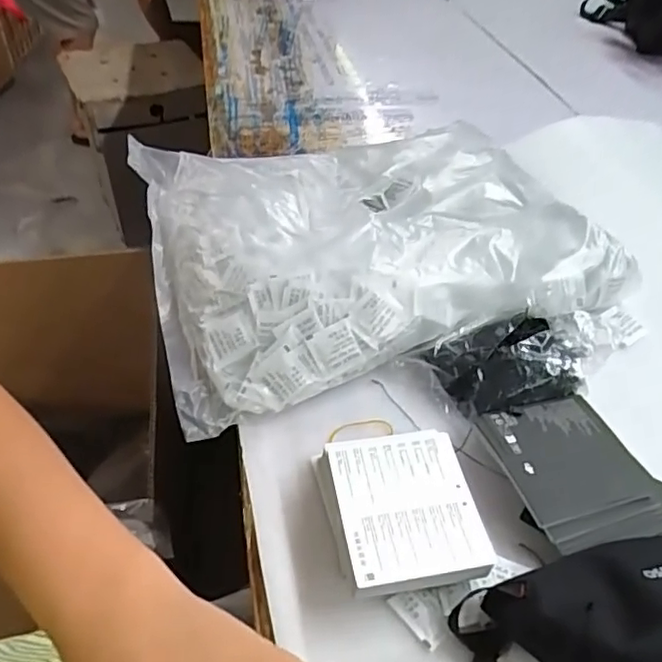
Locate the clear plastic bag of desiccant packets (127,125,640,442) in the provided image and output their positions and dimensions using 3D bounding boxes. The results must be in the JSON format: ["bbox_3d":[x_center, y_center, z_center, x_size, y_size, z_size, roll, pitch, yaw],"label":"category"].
[{"bbox_3d":[0.038,-0.109,0.624,0.453,0.078,0.353,-13,46,-15],"label":"clear plastic bag of desiccant packets"}]

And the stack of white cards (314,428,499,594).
[{"bbox_3d":[0.050,0.127,0.412,0.101,0.043,0.115,-7,45,-9],"label":"stack of white cards"}]

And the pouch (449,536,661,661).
[{"bbox_3d":[0.186,0.166,0.360,0.206,0.072,0.086,-8,45,-10],"label":"pouch"}]

